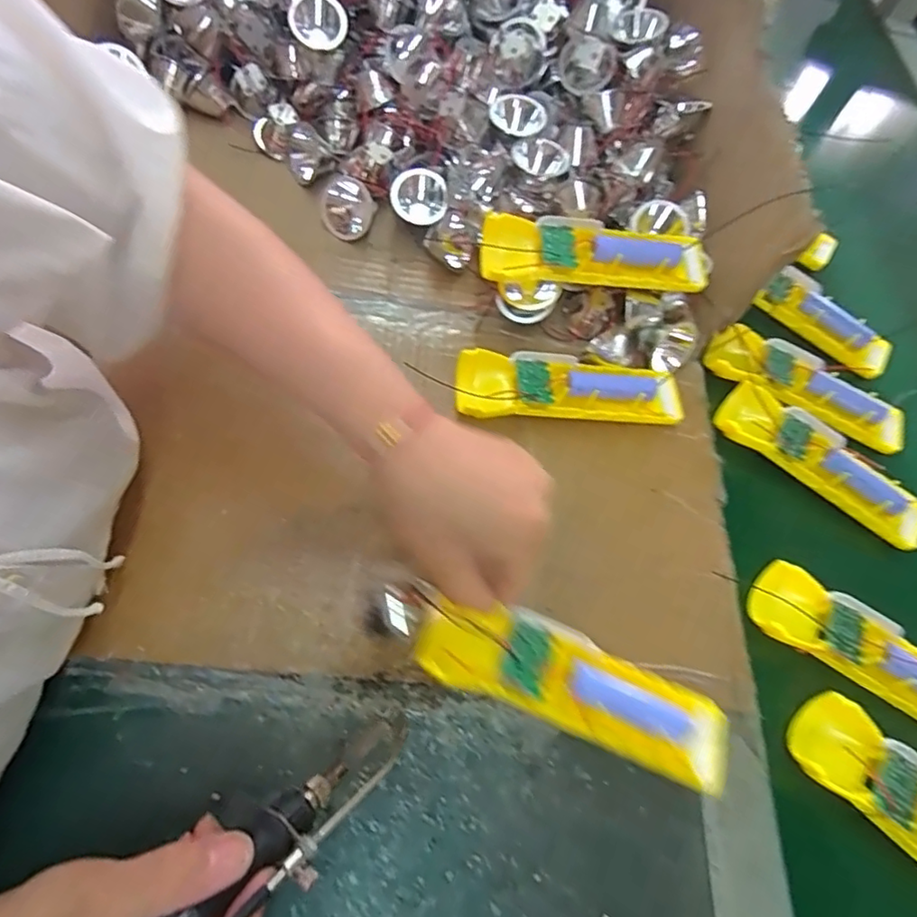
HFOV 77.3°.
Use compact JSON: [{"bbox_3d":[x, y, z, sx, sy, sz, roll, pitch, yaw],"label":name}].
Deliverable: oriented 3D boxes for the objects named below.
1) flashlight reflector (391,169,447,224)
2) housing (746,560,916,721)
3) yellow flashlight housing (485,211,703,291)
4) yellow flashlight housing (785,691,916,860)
[{"bbox_3d":[-0.032,-0.207,0.453,0.040,0.039,0.030,12,30,-28],"label":"flashlight reflector"},{"bbox_3d":[0.265,0.124,0.364,0.160,0.025,0.049,33,63,8],"label":"housing"},{"bbox_3d":[0.099,-0.147,0.418,0.162,0.031,0.050,7,62,-6],"label":"yellow flashlight housing"},{"bbox_3d":[0.265,0.201,0.323,0.156,0.022,0.050,39,64,12],"label":"yellow flashlight housing"}]

